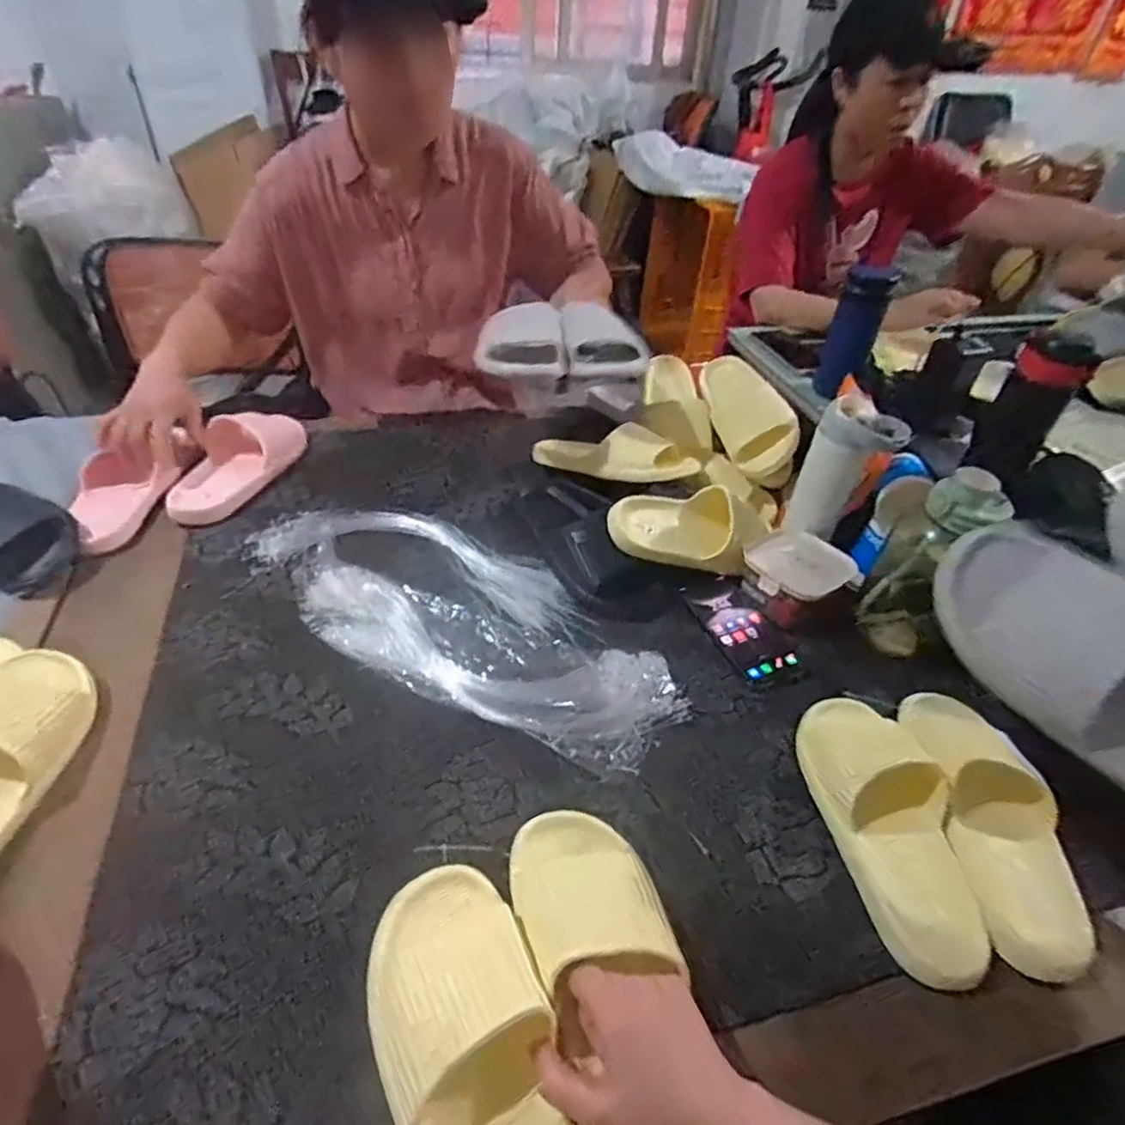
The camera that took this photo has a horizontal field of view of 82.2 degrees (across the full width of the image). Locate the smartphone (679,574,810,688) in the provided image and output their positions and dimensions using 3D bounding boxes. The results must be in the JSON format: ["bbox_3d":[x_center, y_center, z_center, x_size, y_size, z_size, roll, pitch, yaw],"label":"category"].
[{"bbox_3d":[0.207,0.069,0.739,0.084,0.010,0.167,-10,44,-17],"label":"smartphone"}]

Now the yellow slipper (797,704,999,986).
[{"bbox_3d":[0.282,0.224,0.552,0.103,0.061,0.234,4,42,-3],"label":"yellow slipper"}]

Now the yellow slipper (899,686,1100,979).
[{"bbox_3d":[0.379,0.211,0.559,0.099,0.055,0.239,4,42,-2],"label":"yellow slipper"}]

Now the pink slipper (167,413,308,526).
[{"bbox_3d":[-0.445,-0.142,0.872,0.095,0.063,0.213,18,43,13],"label":"pink slipper"}]

